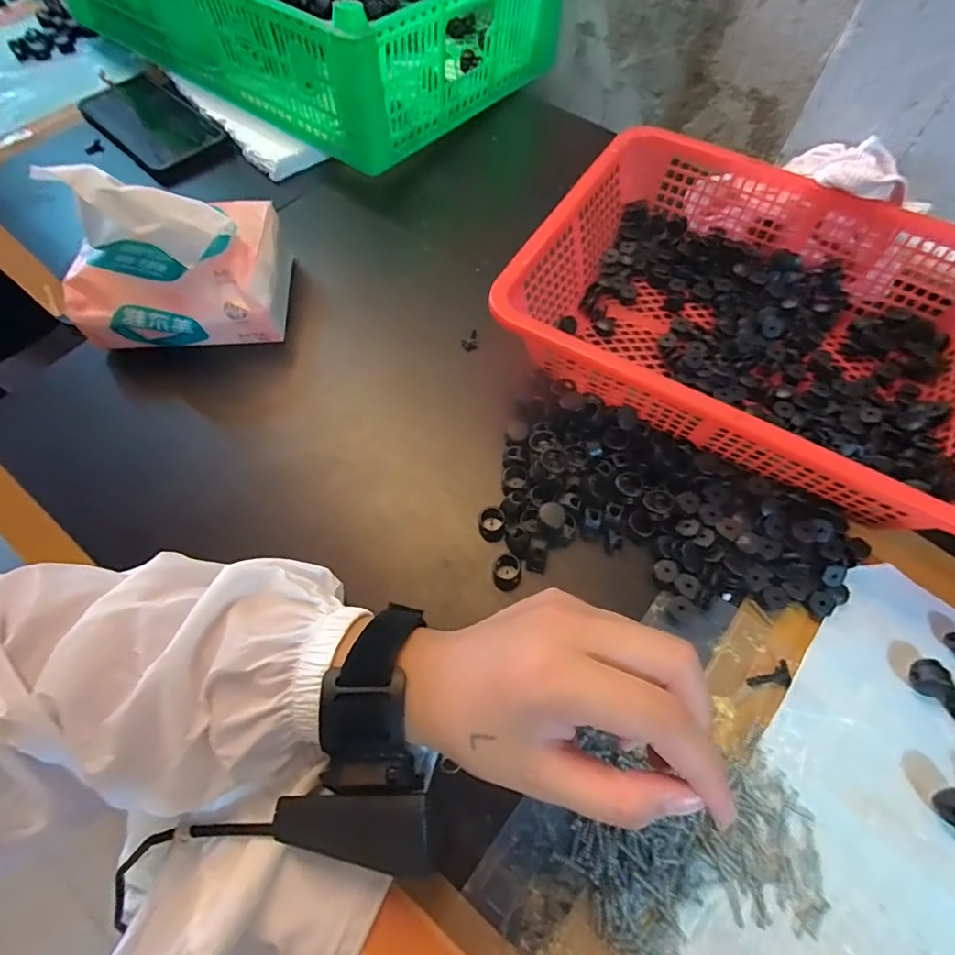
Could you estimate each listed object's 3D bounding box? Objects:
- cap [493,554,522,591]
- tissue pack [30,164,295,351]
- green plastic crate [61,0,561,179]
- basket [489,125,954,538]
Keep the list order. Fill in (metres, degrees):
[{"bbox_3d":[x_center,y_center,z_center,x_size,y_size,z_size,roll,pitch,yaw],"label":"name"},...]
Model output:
[{"bbox_3d":[0.018,0.056,0.298,0.016,0.009,0.019,2,63,1],"label":"cap"},{"bbox_3d":[-0.214,-0.151,0.355,0.140,0.107,0.092,-9,64,-5],"label":"tissue pack"},{"bbox_3d":[-0.188,-0.514,0.532,0.487,0.115,0.305,34,68,16],"label":"green plastic crate"},{"bbox_3d":[0.189,-0.104,0.341,0.298,0.068,0.222,31,67,15],"label":"basket"}]

